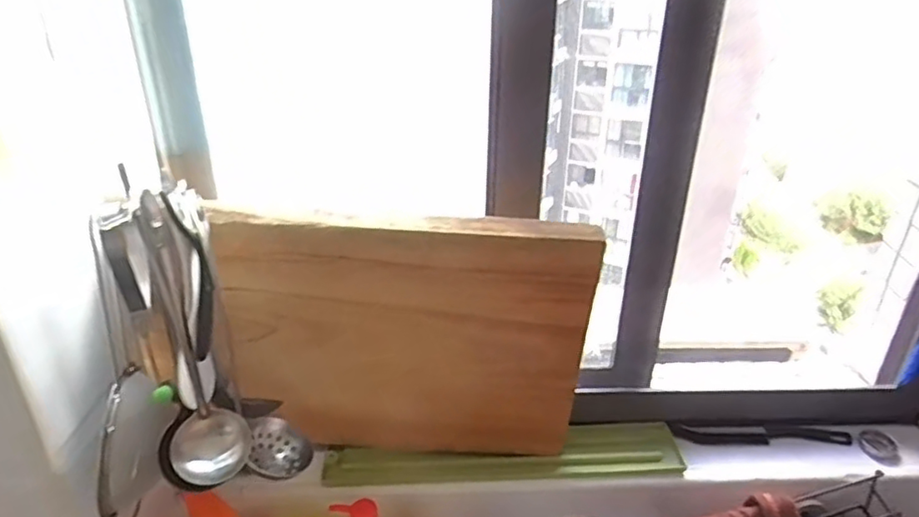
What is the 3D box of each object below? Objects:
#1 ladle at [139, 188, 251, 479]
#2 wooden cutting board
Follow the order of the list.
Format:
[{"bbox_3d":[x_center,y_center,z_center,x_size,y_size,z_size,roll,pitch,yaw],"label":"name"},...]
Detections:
[{"bbox_3d":[-0.211,0.069,0.473,0.060,0.225,0.062,-8,29,-17],"label":"ladle"},{"bbox_3d":[-0.054,0.100,0.660,0.370,0.330,0.021,3,37,-2],"label":"wooden cutting board"}]

